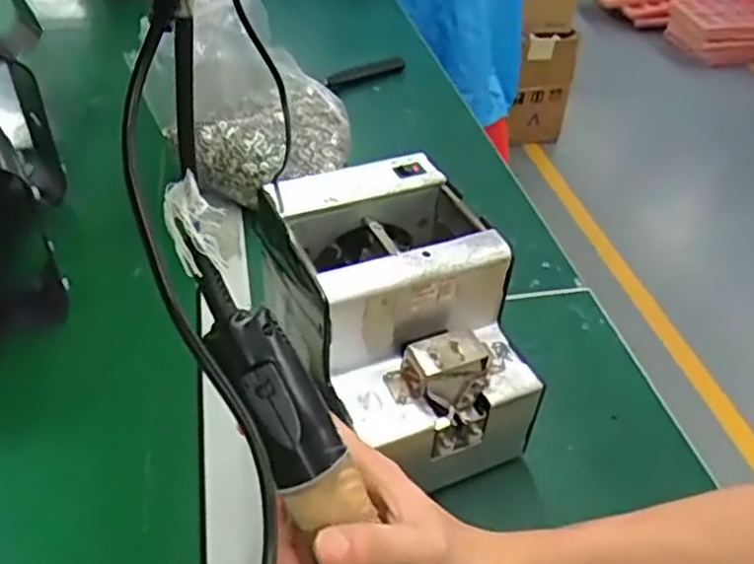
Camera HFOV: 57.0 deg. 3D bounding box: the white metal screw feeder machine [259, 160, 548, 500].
[{"bbox_3d":[0.013,0.031,0.468,0.117,0.151,0.168,-15,44,-20],"label":"white metal screw feeder machine"}]

